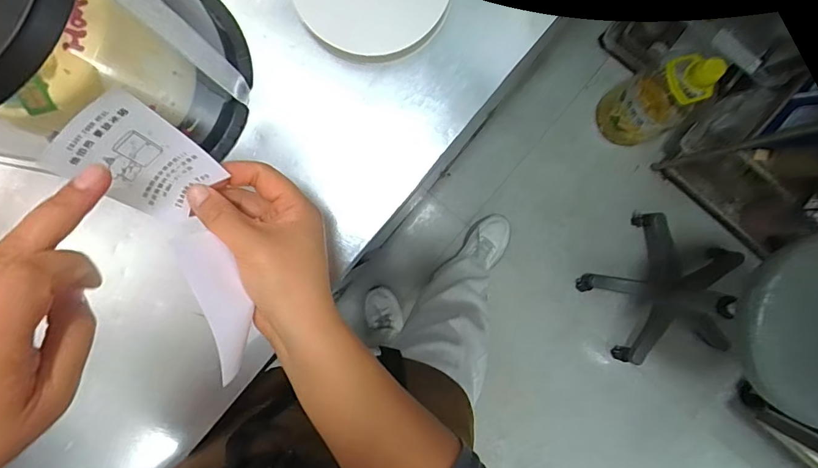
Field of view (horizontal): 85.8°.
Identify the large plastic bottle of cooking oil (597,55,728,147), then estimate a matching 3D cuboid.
[{"bbox_3d":[0.573,-0.314,1.041,0.114,0.332,0.151,-38,90,1],"label":"large plastic bottle of cooking oil"}]

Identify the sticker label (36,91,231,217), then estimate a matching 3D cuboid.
[{"bbox_3d":[-0.150,-0.040,0.251,0.007,0.085,0.052,39,86,23],"label":"sticker label"}]

